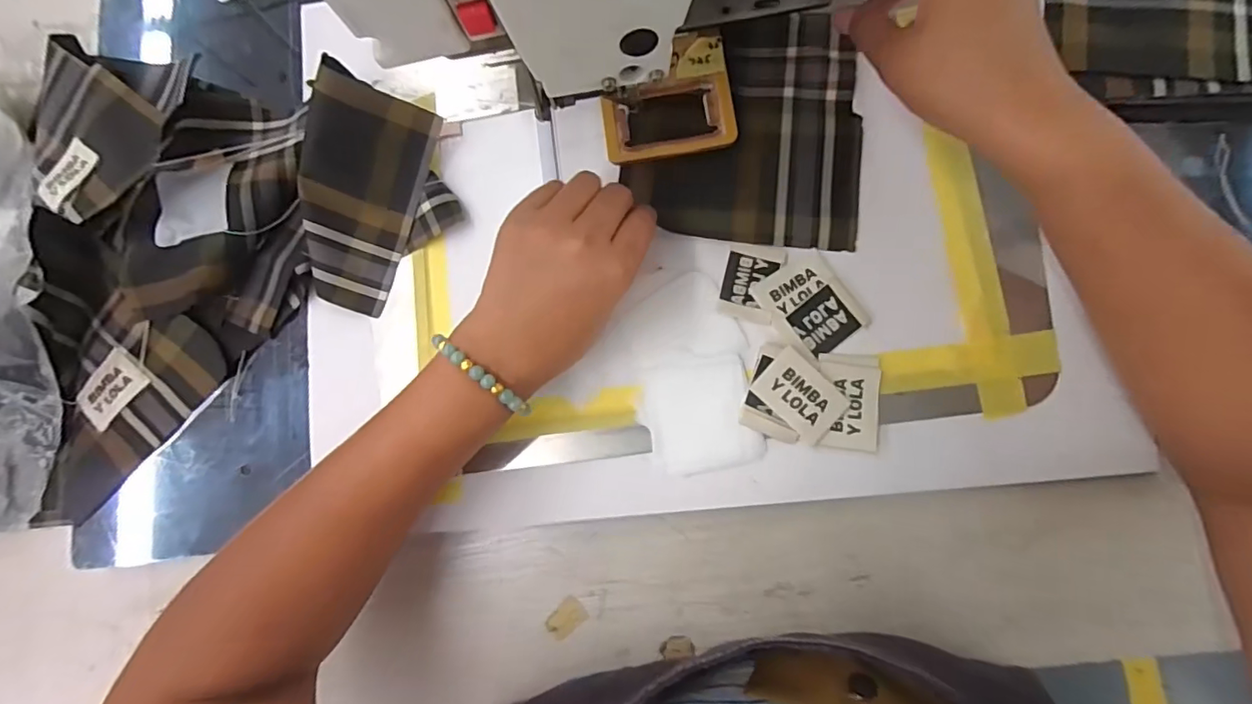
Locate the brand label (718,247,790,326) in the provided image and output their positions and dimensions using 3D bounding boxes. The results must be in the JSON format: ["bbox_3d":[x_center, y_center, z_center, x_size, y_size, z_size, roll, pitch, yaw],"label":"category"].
[{"bbox_3d":[0.078,-0.043,0.330,0.033,0.006,0.047,13,88,6],"label":"brand label"}]

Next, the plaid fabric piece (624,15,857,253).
[{"bbox_3d":[0.077,-0.145,0.343,0.145,0.011,0.150,6,87,5],"label":"plaid fabric piece"}]

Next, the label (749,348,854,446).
[{"bbox_3d":[0.103,0.025,0.311,0.048,0.005,0.036,44,89,10],"label":"label"}]

